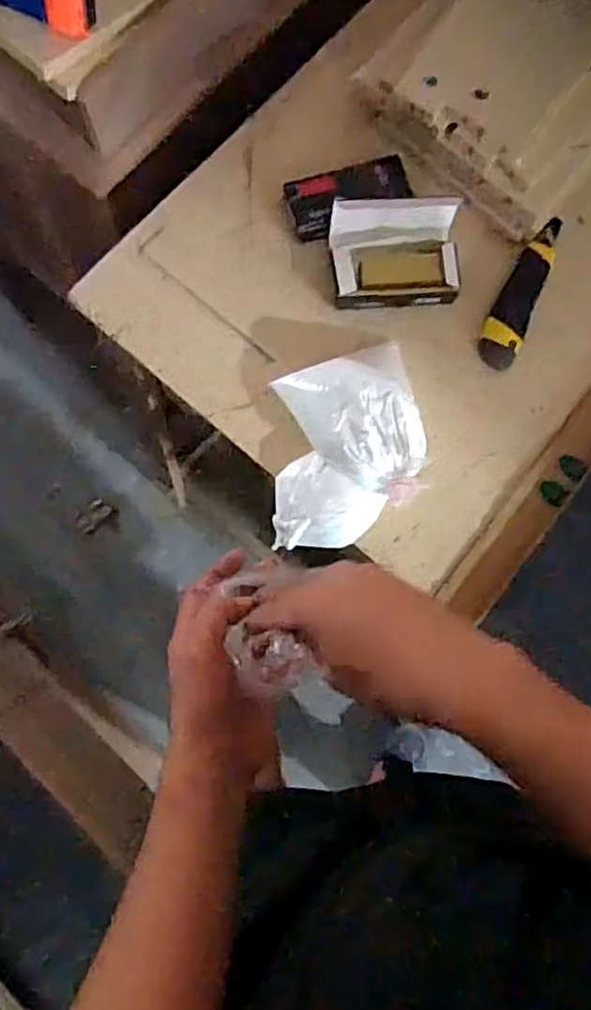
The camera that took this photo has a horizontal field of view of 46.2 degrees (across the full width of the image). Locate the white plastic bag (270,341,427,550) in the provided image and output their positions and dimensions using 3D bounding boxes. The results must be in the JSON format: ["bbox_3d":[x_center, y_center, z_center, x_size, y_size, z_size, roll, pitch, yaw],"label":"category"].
[{"bbox_3d":[0.049,-0.062,0.634,0.135,0.062,0.196,0,81,-1],"label":"white plastic bag"}]

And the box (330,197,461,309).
[{"bbox_3d":[0.096,-0.245,0.677,0.127,0.043,0.094,-3,81,-2],"label":"box"}]

